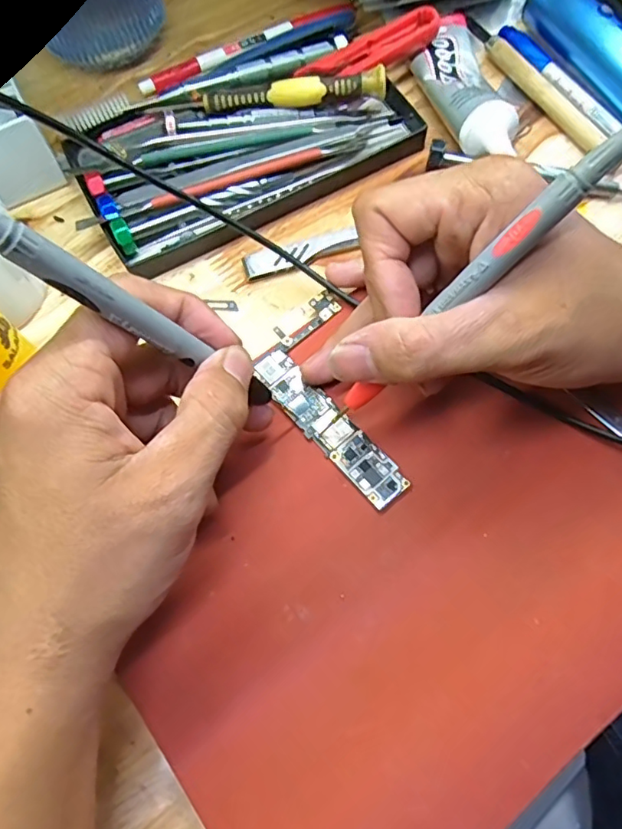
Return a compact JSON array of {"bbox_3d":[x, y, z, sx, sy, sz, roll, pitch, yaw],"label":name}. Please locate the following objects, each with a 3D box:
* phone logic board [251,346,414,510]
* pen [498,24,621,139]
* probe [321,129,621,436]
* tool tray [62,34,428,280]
[{"bbox_3d":[0.007,0.004,0.238,0.019,0.004,0.083,-39,72,-13],"label":"phone logic board"},{"bbox_3d":[0.146,-0.171,0.302,0.012,0.008,0.131,-30,72,-10],"label":"pen"},{"bbox_3d":[0.048,-0.038,0.192,0.011,0.145,0.008,-11,64,-45],"label":"probe"},{"bbox_3d":[-0.035,-0.146,0.295,0.170,0.028,0.093,-27,72,-9],"label":"tool tray"}]

